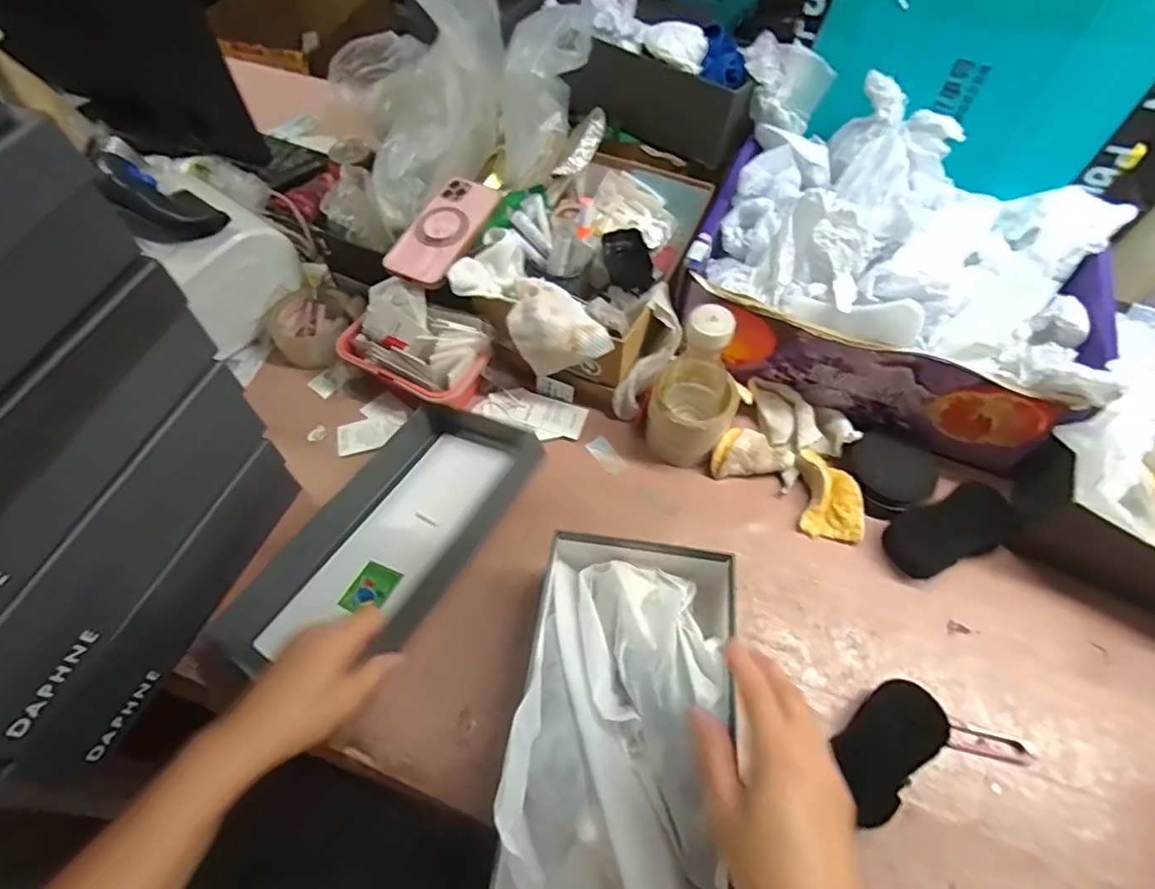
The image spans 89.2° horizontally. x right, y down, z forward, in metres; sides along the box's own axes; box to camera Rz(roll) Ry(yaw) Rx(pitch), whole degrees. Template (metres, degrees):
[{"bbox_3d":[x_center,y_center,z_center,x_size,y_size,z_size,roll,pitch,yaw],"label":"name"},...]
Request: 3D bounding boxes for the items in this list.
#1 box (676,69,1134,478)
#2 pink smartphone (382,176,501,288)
[{"bbox_3d":[0.334,-0.186,0.630,0.389,0.180,0.271,21,61,12],"label":"box"},{"bbox_3d":[-0.144,-0.238,0.656,0.080,0.016,0.144,30,72,15],"label":"pink smartphone"}]

